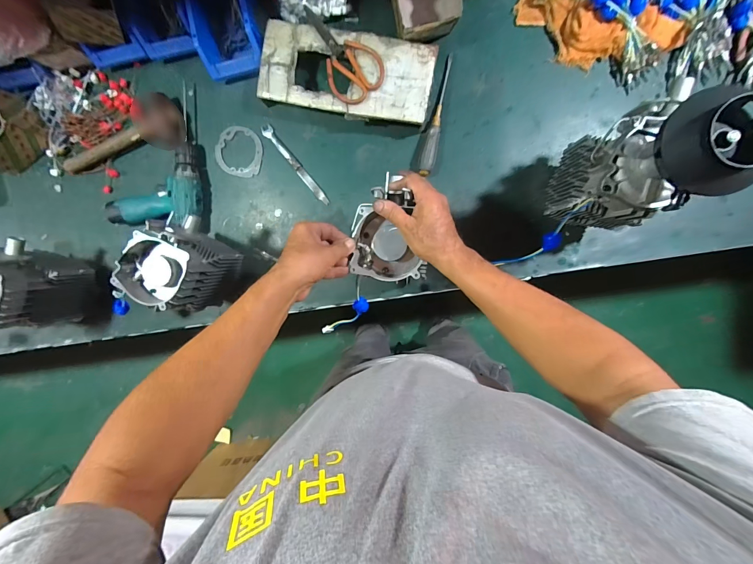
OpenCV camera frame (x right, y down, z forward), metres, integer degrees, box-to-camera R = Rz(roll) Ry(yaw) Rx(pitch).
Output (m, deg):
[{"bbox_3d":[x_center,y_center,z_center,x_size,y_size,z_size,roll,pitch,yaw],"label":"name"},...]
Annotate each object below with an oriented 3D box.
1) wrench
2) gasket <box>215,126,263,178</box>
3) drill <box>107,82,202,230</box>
[{"bbox_3d":[-0.167,-0.244,0.697,0.022,0.007,0.202,-40,90,7],"label":"wrench"},{"bbox_3d":[-0.293,-0.278,0.706,0.105,0.004,0.101,0,94,6],"label":"gasket"},{"bbox_3d":[-0.473,-0.218,0.707,0.200,0.054,0.206,-1,94,6],"label":"drill"}]

